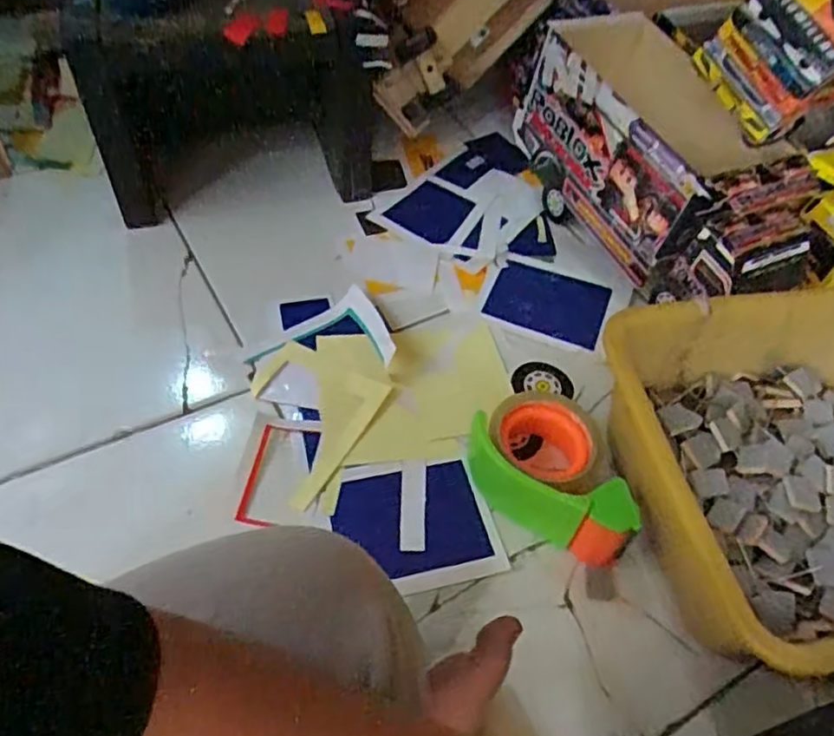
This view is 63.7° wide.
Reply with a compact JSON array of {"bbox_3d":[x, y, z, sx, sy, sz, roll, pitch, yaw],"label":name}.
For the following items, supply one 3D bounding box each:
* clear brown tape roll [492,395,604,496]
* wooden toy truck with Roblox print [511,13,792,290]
[{"bbox_3d":[0.104,0.068,0.552,0.084,0.048,0.090,-8,52,-13],"label":"clear brown tape roll"},{"bbox_3d":[0.235,-0.225,0.696,0.150,0.163,0.259,-18,55,-20],"label":"wooden toy truck with Roblox print"}]

